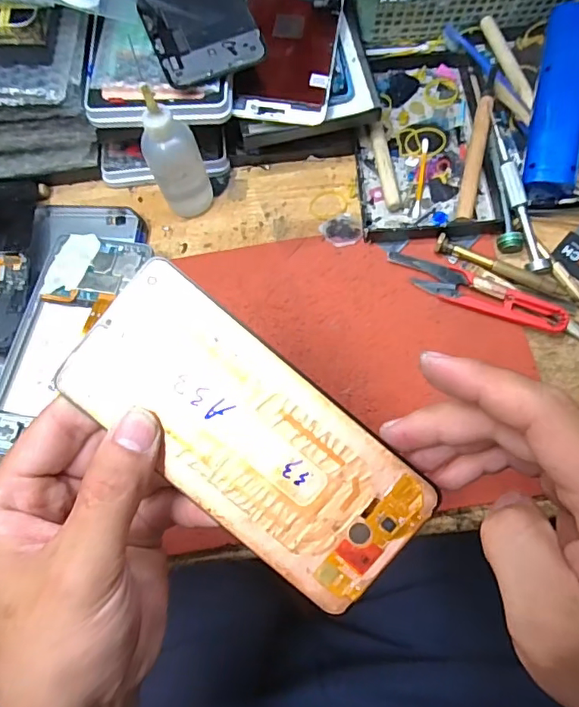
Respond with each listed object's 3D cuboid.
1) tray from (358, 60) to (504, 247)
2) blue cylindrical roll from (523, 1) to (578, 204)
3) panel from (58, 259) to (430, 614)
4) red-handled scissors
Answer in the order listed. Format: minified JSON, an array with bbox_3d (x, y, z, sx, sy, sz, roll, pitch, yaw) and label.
[{"bbox_3d":[0.102,-0.169,0.401,0.098,0.022,0.178,-2,69,2],"label":"tray"},{"bbox_3d":[0.193,-0.179,0.372,0.036,0.033,0.135,8,92,2],"label":"blue cylindrical roll"},{"bbox_3d":[-0.017,0.034,0.213,0.152,0.004,0.067,41,91,-2],"label":"panel"},{"bbox_3d":[0.125,-0.041,0.349,0.119,0.012,0.024,20,71,11],"label":"red-handled scissors"}]

